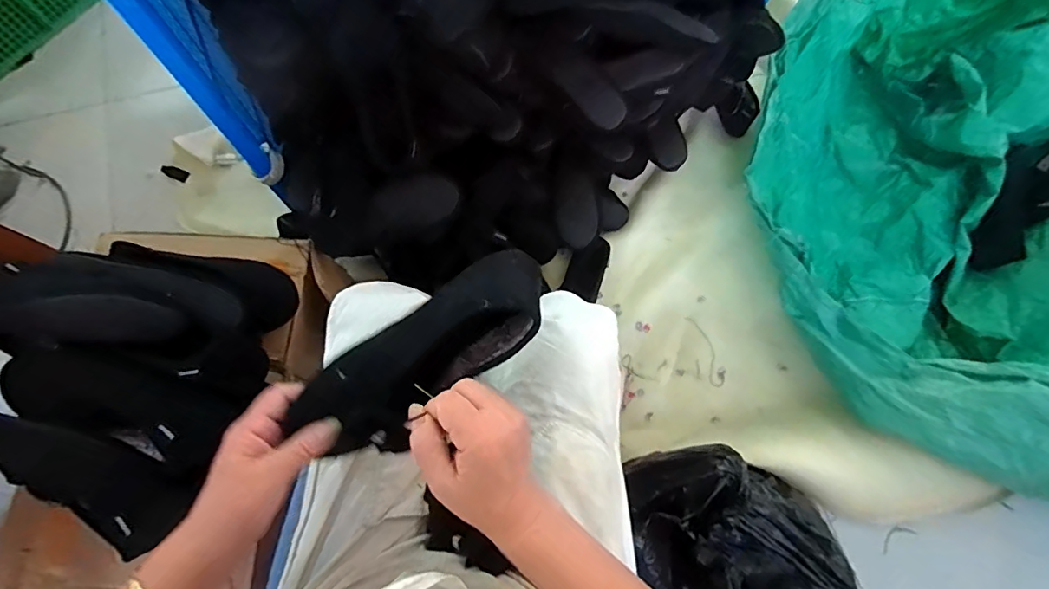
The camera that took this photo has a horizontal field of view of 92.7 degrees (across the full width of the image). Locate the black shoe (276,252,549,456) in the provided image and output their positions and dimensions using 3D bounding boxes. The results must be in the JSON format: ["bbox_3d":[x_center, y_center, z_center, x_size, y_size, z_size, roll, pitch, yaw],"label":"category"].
[{"bbox_3d":[-0.081,0.054,0.435,0.221,0.094,0.080,-36,75,-8],"label":"black shoe"}]

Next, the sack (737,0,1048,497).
[{"bbox_3d":[1.066,-0.198,0.969,1.122,0.263,1.122,11,71,3],"label":"sack"}]

